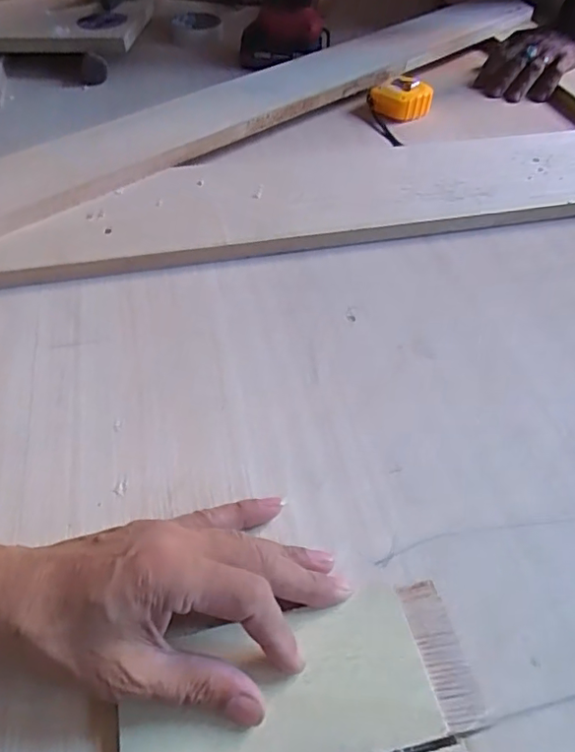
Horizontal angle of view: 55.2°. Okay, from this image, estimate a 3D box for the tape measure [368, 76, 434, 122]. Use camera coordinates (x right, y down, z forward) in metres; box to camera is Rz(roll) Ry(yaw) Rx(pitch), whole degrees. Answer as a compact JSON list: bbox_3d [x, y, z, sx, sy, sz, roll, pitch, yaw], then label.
[{"bbox_3d":[0.151,-0.370,0.731,0.076,0.035,0.074,28,54,21],"label":"tape measure"}]

